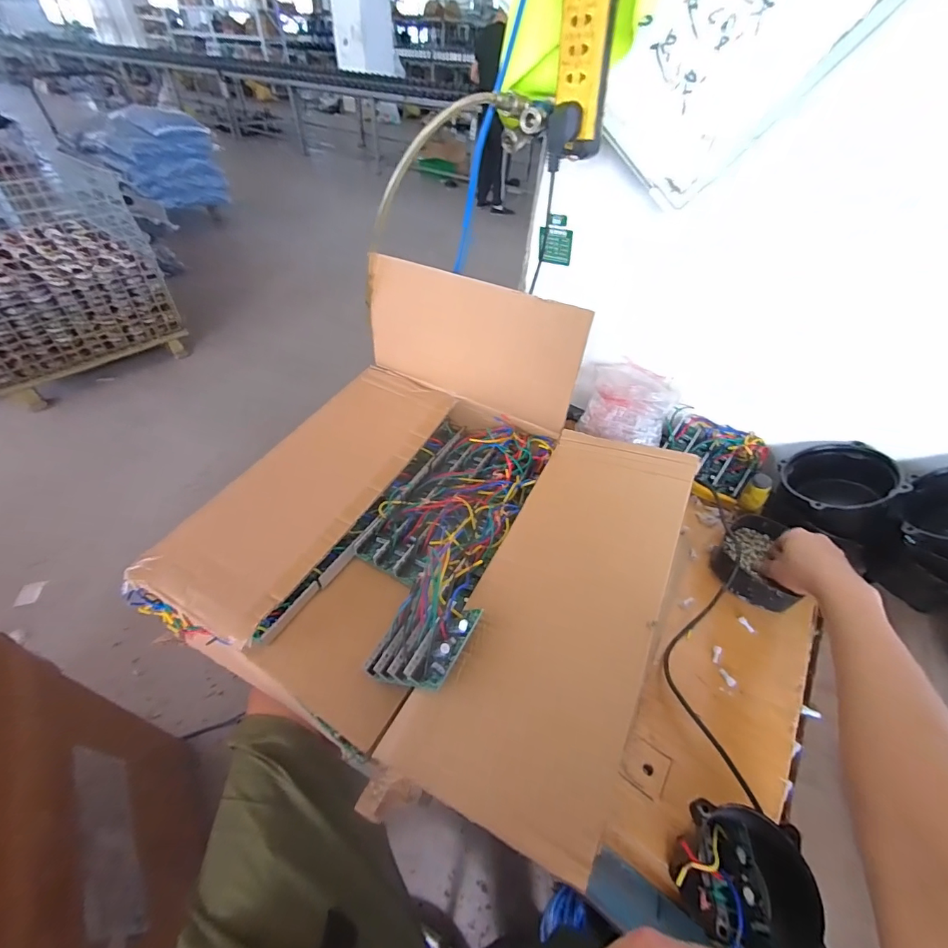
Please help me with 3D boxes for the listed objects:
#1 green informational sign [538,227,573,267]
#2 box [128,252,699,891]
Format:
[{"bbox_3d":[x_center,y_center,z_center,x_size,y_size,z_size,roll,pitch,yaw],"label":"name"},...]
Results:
[{"bbox_3d":[0.136,-0.379,0.717,0.053,0.054,0.009,9,38,10],"label":"green informational sign"},{"bbox_3d":[-0.036,0.009,0.491,0.498,0.234,0.481,22,48,18],"label":"box"}]

